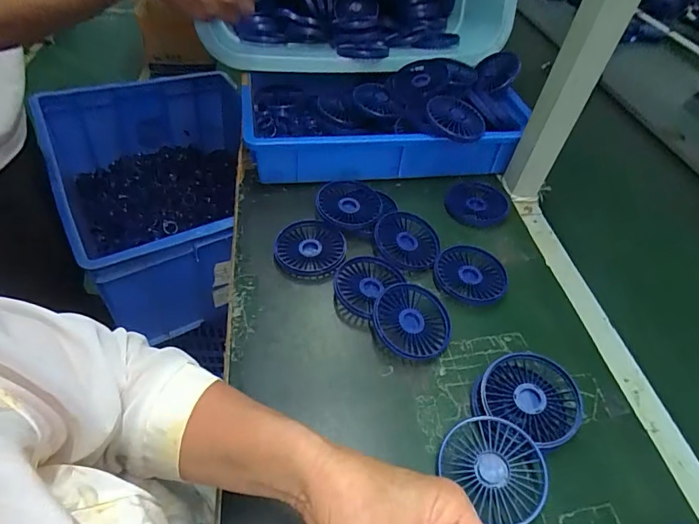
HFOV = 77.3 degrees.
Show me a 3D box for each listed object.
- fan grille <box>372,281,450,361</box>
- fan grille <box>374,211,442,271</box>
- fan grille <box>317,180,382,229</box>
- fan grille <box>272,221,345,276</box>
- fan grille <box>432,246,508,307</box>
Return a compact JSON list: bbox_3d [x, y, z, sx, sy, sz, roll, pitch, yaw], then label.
[{"bbox_3d":[0.068,0.064,0.480,0.084,0.022,0.088,-1,48,-7],"label":"fan grille"},{"bbox_3d":[0.074,-0.028,0.560,0.082,0.018,0.082,9,48,2],"label":"fan grille"},{"bbox_3d":[-0.001,-0.080,0.594,0.093,0.021,0.085,3,48,-3],"label":"fan grille"},{"bbox_3d":[-0.050,-0.017,0.545,0.086,0.018,0.079,7,48,1],"label":"fan grille"},{"bbox_3d":[0.149,0.014,0.534,0.084,0.019,0.075,24,50,15],"label":"fan grille"}]

